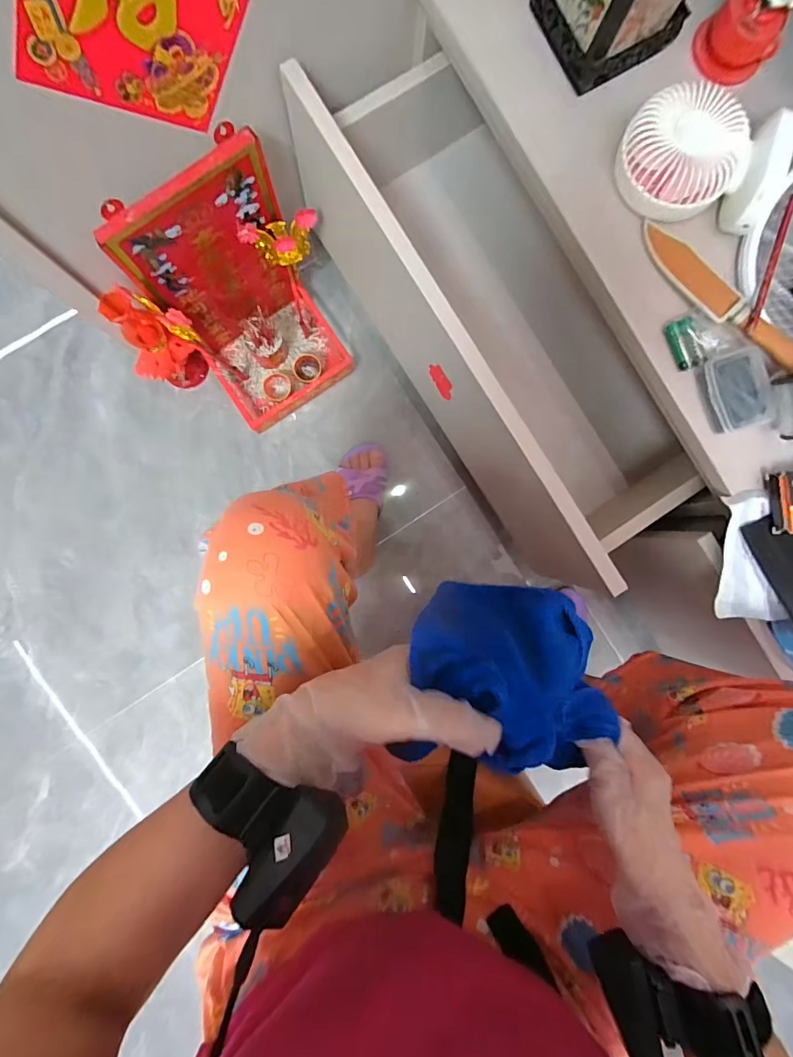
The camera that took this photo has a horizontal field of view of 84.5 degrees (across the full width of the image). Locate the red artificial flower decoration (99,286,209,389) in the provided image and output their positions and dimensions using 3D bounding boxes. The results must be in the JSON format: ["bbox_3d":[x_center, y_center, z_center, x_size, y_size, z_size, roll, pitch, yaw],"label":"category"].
[{"bbox_3d":[-0.345,-0.272,0.654,0.093,0.200,0.075,-43,93,-2],"label":"red artificial flower decoration"}]

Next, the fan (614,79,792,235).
[{"bbox_3d":[0.284,-0.347,0.414,0.138,0.048,0.101,9,90,-4],"label":"fan"}]

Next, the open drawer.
[{"bbox_3d":[0.147,-0.252,0.548,0.257,0.231,0.609,-34,93,-3],"label":"open drawer"}]

